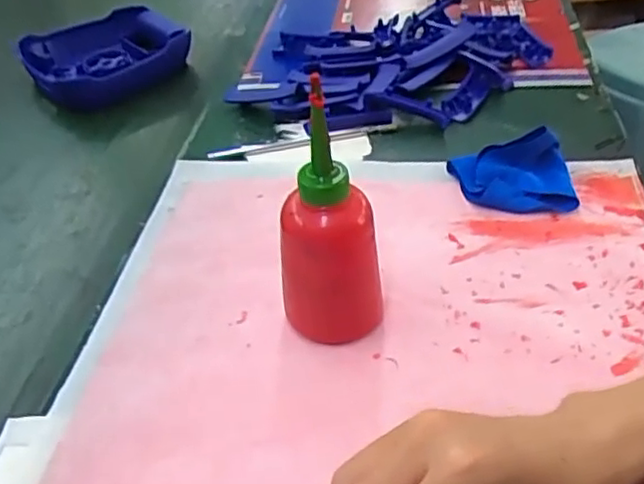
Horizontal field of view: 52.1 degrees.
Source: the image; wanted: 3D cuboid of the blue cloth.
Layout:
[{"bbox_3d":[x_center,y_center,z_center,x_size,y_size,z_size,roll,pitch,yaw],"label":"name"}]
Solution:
[{"bbox_3d":[0.158,-0.062,0.541,0.096,0.039,0.086,-5,39,2],"label":"blue cloth"}]

